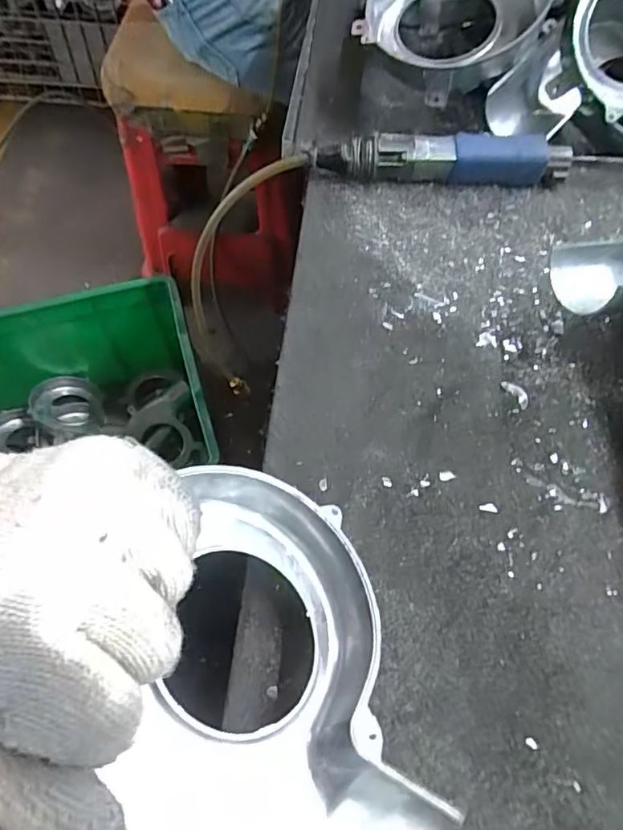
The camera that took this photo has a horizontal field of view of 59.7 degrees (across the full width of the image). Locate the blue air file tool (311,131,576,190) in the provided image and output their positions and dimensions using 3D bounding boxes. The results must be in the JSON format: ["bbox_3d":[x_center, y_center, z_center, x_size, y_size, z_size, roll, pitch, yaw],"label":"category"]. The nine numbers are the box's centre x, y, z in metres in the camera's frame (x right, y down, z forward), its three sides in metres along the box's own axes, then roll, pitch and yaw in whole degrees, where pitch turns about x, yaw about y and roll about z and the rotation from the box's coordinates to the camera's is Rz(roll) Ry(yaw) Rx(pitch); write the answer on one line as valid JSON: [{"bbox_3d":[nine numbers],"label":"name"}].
[{"bbox_3d":[0.101,-0.200,0.427,0.196,0.033,0.028,1,65,0],"label":"blue air file tool"}]

